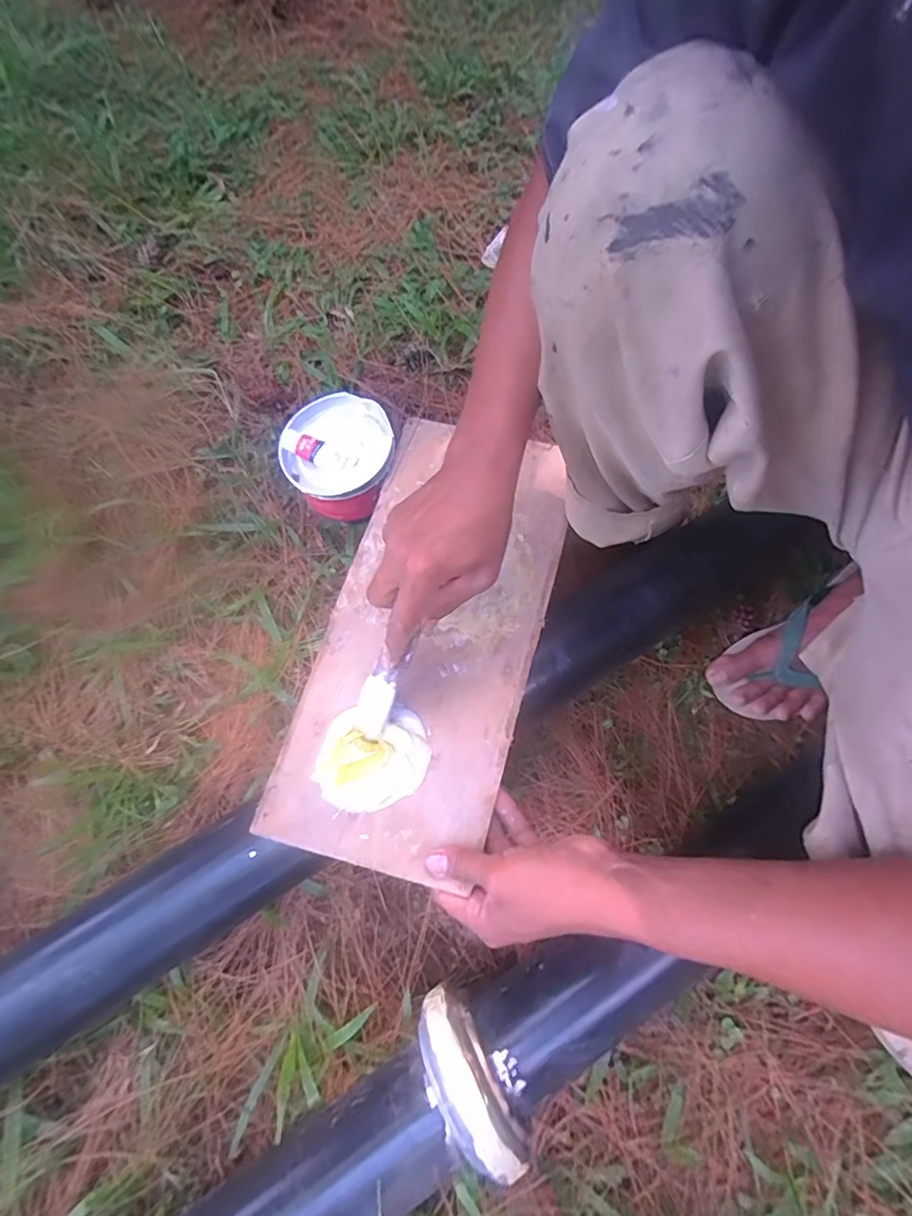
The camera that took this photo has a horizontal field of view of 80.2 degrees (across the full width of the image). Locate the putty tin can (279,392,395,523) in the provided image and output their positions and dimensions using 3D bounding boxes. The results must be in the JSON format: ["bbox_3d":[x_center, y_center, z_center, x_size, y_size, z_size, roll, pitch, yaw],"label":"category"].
[{"bbox_3d":[-0.133,-0.175,0.634,0.126,0.080,0.130,0,74,0],"label":"putty tin can"}]

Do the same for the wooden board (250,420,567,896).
[{"bbox_3d":[-0.016,-0.007,0.517,0.199,0.016,0.461,13,59,6],"label":"wooden board"}]

